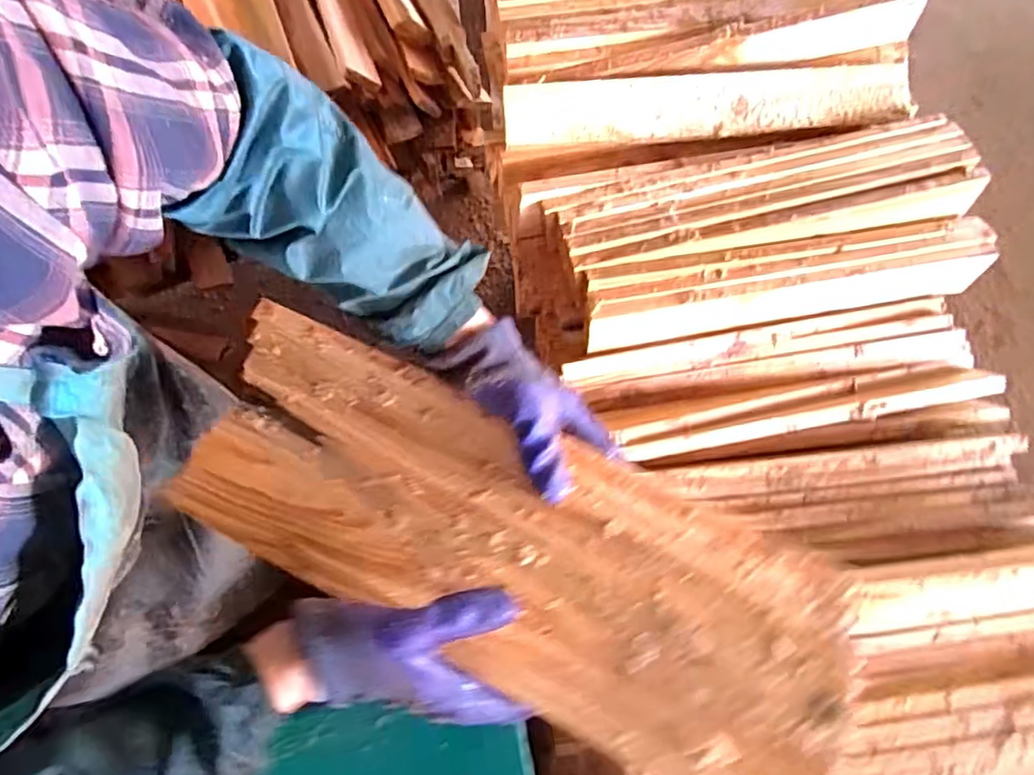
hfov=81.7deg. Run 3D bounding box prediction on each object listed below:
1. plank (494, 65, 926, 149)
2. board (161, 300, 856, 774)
[{"bbox_3d":[0.243,-0.351,0.744,0.516,0.014,0.077,-5,93,-4],"label":"plank"},{"bbox_3d":[-0.007,0.109,0.419,0.471,0.019,0.170,25,70,9],"label":"board"}]

